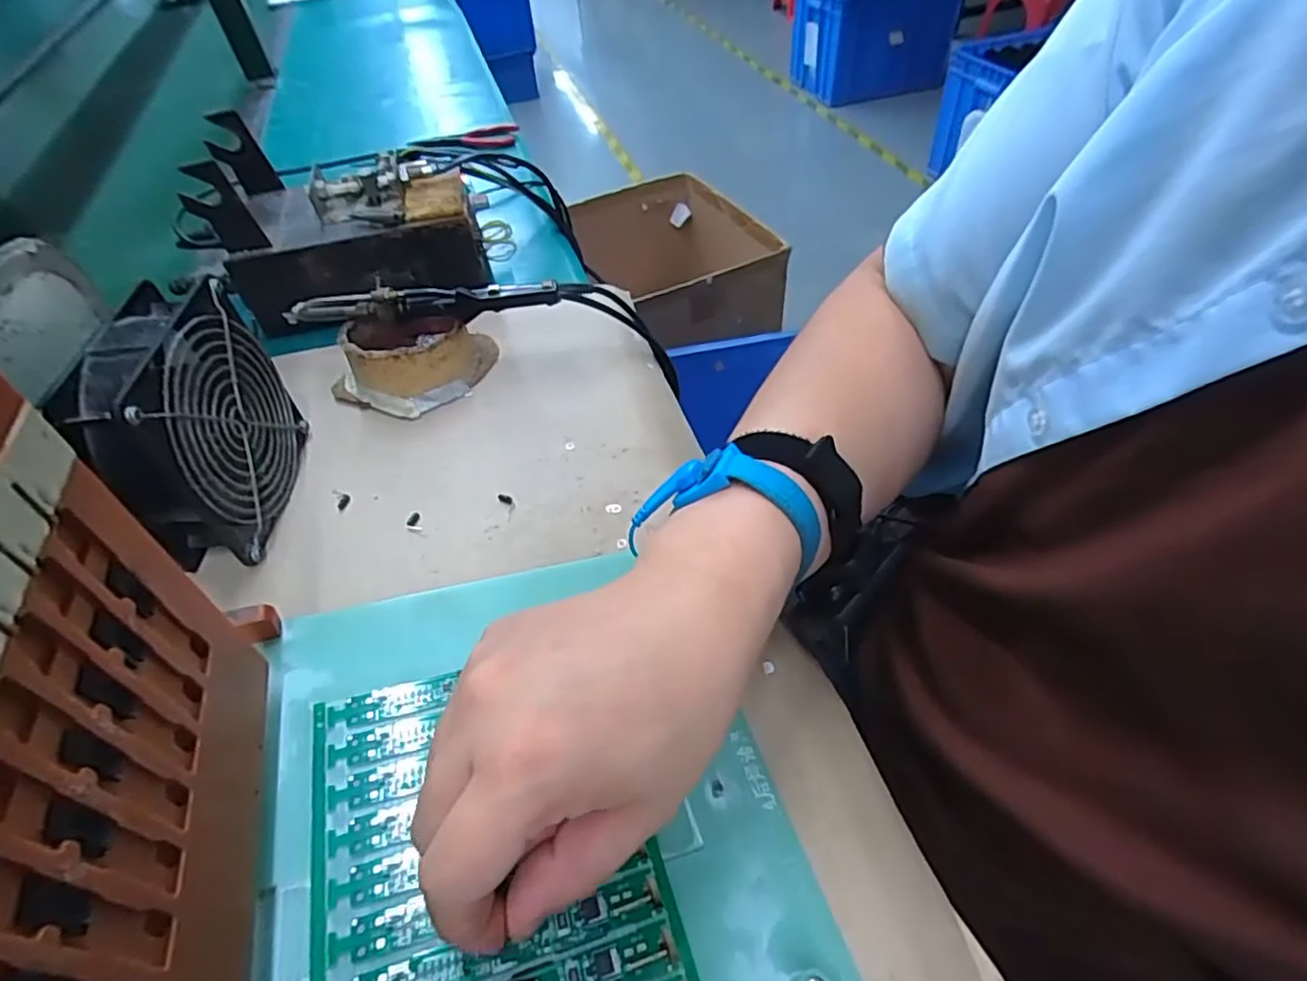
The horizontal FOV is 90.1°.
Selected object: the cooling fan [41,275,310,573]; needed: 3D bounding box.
[{"bbox_3d":[-0.252,-0.037,0.365,0.048,0.118,0.122,-5,48,0],"label":"cooling fan"}]

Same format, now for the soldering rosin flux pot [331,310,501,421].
[{"bbox_3d":[-0.172,-0.101,0.465,0.092,0.044,0.091,-2,48,3],"label":"soldering rosin flux pot"}]

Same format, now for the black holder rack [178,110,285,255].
[{"bbox_3d":[-0.317,-0.232,0.490,0.036,0.060,0.111,-14,49,-8],"label":"black holder rack"}]

